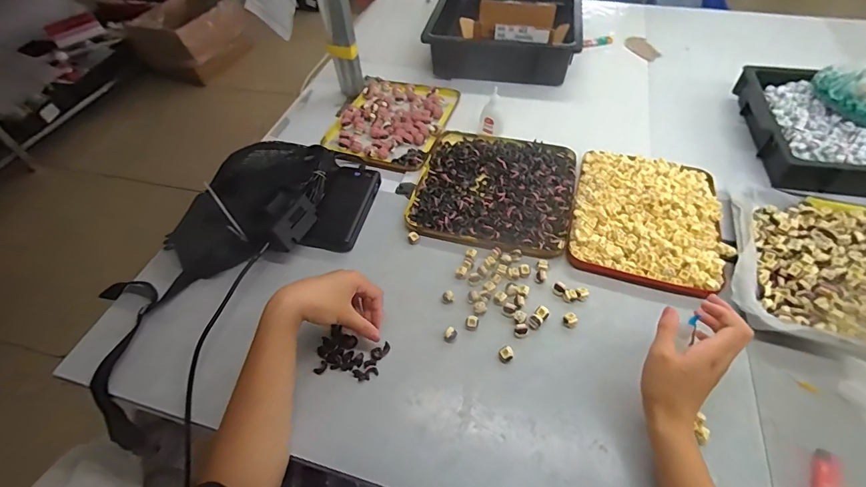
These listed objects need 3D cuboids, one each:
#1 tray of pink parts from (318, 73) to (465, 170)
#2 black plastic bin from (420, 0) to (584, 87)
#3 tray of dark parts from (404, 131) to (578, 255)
[{"bbox_3d":[-0.082,-0.240,0.793,0.212,0.017,0.259,14,53,13],"label":"tray of pink parts"},{"bbox_3d":[0.163,-0.539,0.956,0.326,0.099,0.430,9,52,9],"label":"black plastic bin"},{"bbox_3d":[0.099,-0.097,0.660,0.238,0.019,0.243,11,52,11],"label":"tray of dark parts"}]

